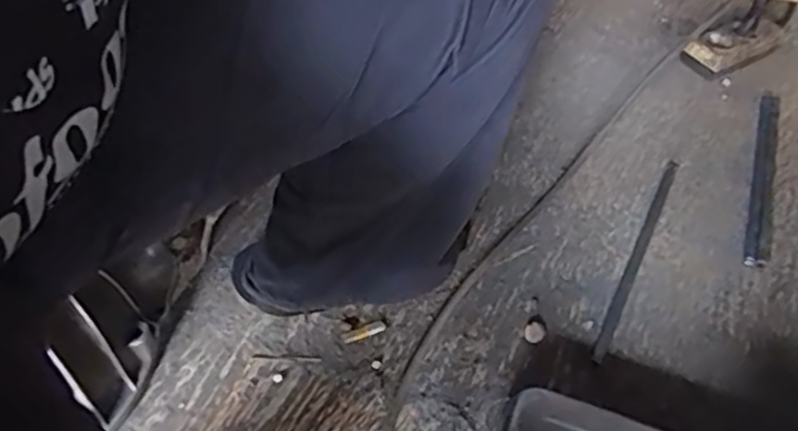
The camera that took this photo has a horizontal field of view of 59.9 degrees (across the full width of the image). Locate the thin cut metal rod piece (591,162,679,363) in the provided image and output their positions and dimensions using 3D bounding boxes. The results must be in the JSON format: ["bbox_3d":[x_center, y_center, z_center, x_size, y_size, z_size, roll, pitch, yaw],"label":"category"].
[{"bbox_3d":[0.261,0.038,0.744,0.017,0.005,0.300,23,51,17],"label":"thin cut metal rod piece"}]

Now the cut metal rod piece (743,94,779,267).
[{"bbox_3d":[0.433,-0.049,0.817,0.025,0.012,0.289,18,50,14],"label":"cut metal rod piece"}]

